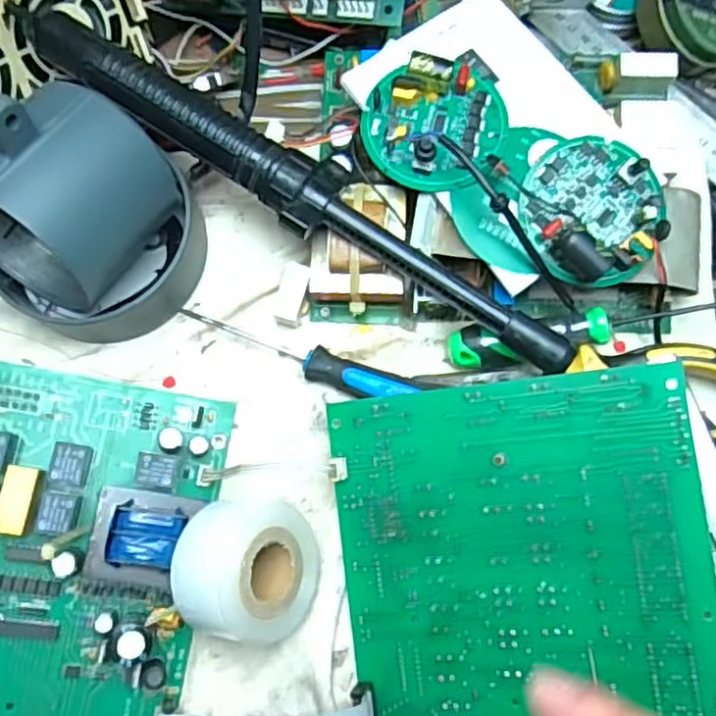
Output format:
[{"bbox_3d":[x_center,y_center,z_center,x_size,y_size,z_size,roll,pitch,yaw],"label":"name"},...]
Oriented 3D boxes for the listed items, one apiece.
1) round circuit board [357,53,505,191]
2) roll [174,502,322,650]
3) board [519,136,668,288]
[{"bbox_3d":[0.040,-0.116,0.326,0.072,0.019,0.063,-22,77,-6],"label":"round circuit board"},{"bbox_3d":[-0.048,0.095,0.301,0.034,0.060,0.062,-6,74,39],"label":"roll"},{"bbox_3d":[0.114,-0.073,0.320,0.068,0.014,0.066,0,76,0],"label":"board"}]

